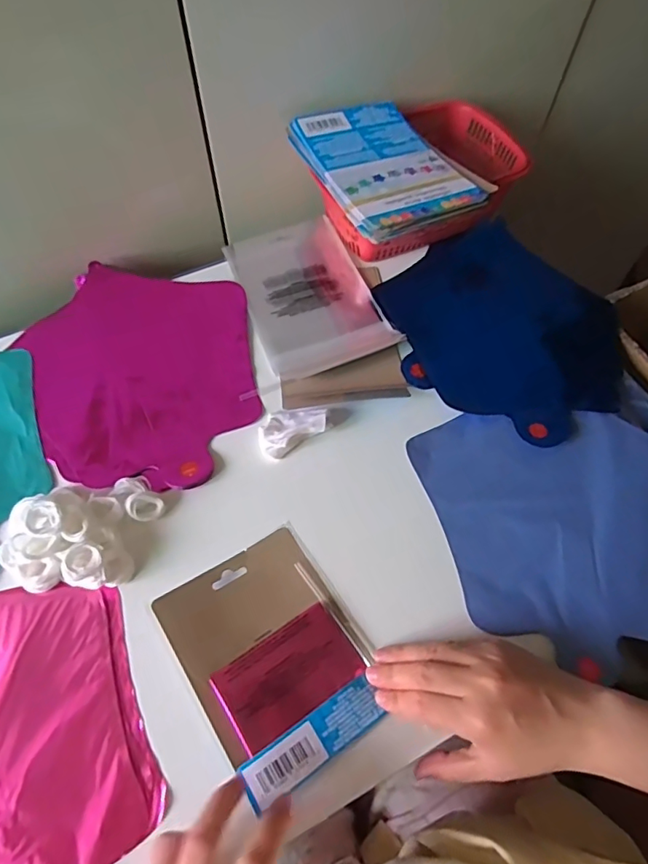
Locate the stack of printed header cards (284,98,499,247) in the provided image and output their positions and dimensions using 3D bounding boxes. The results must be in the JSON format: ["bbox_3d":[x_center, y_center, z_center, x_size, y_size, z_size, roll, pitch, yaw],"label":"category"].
[{"bbox_3d":[0.055,-0.257,0.484,0.129,0.018,0.189,-25,63,-14],"label":"stack of printed header cards"}]

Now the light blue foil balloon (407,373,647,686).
[{"bbox_3d":[0.214,0.066,0.420,0.239,0.013,0.208,-14,61,-8],"label":"light blue foil balloon"}]

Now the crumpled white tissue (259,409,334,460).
[{"bbox_3d":[-0.028,-0.007,0.450,0.062,0.019,0.040,-26,63,-15],"label":"crumpled white tissue"}]

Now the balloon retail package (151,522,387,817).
[{"bbox_3d":[-0.034,0.152,0.362,0.115,0.018,0.149,-30,65,-17],"label":"balloon retail package"}]

